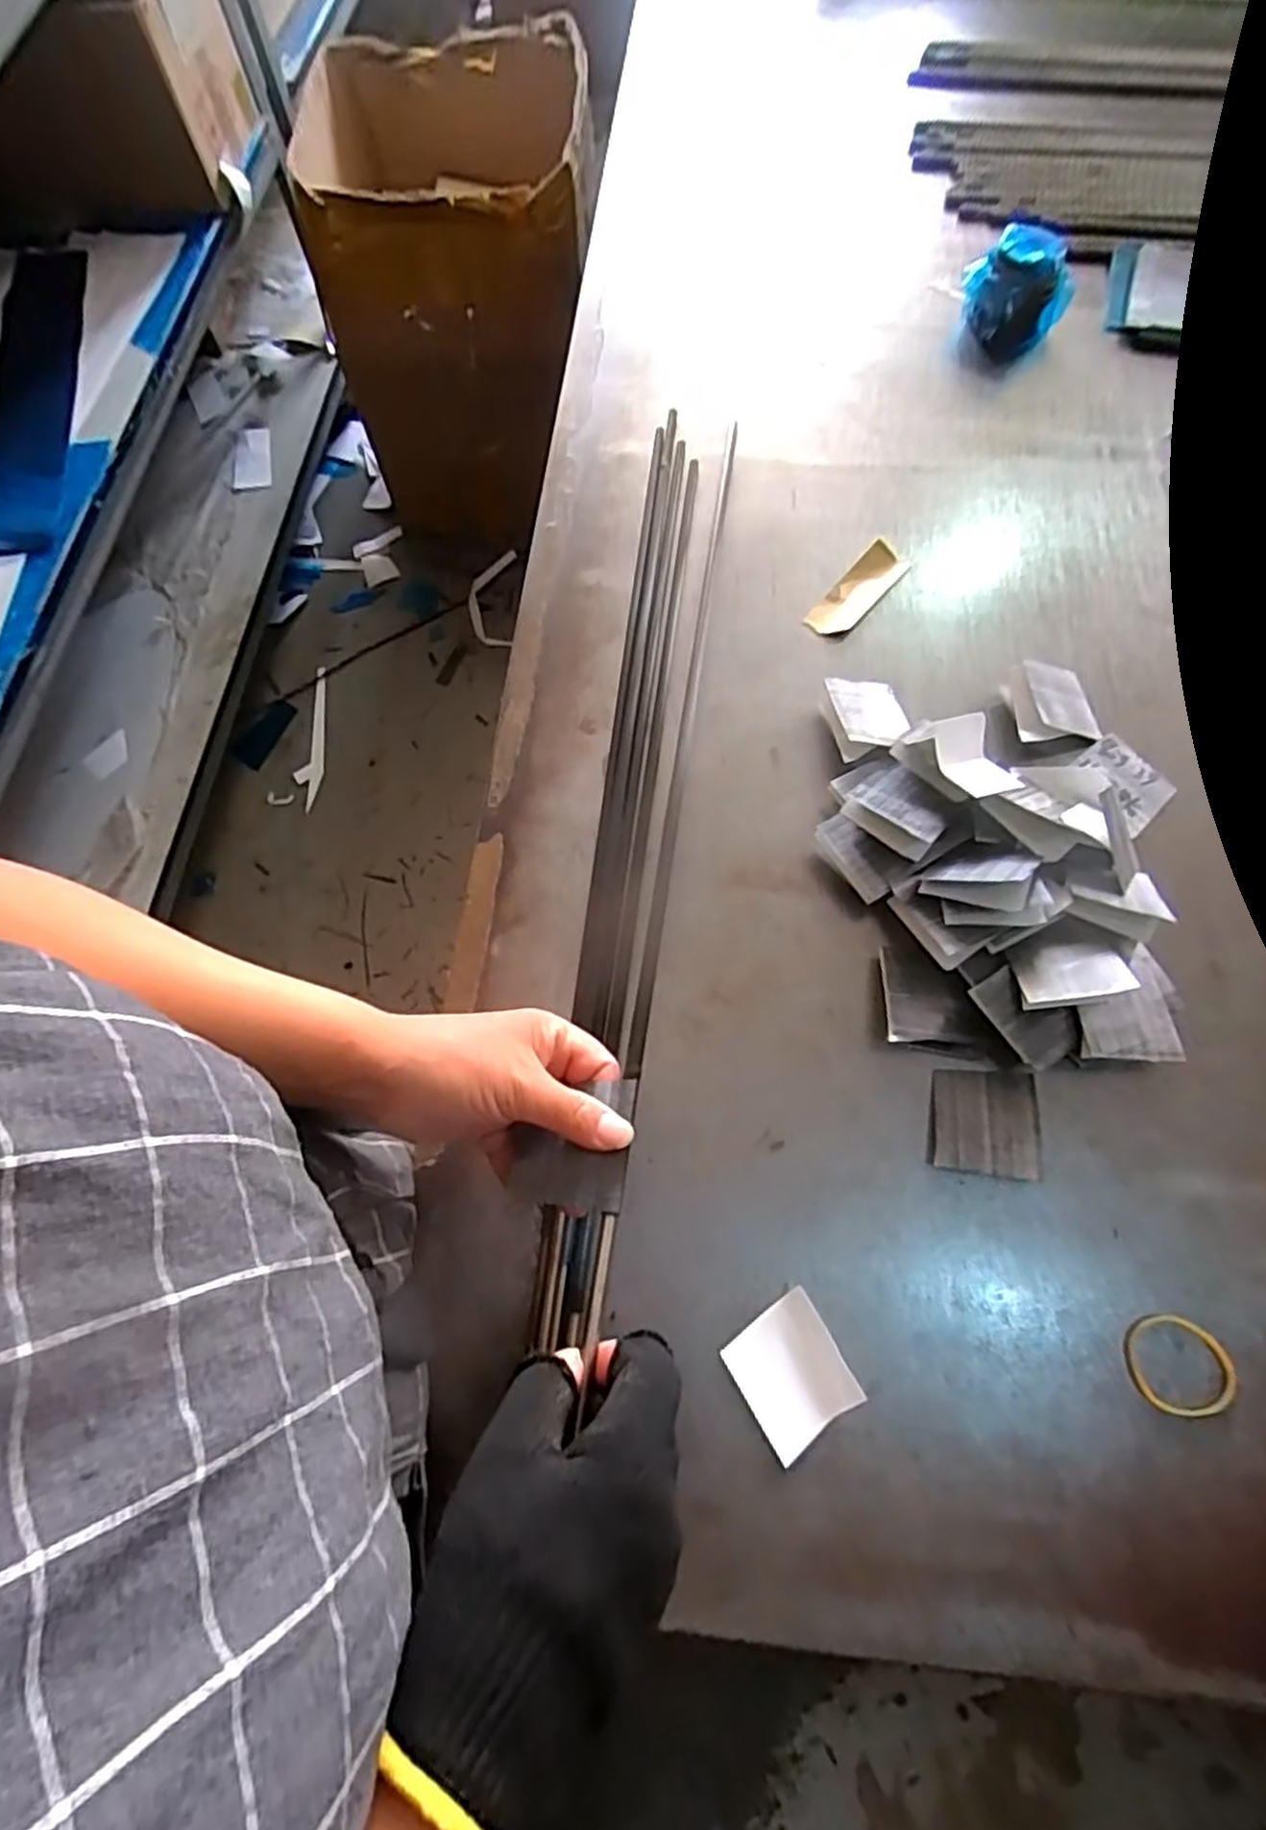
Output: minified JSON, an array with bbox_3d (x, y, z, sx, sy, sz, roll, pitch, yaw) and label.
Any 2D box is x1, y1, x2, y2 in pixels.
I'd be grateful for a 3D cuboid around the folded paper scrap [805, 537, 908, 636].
[{"bbox_3d":[0.160,-0.230,0.545,0.032,0.005,0.092,39,75,13],"label":"folded paper scrap"}]

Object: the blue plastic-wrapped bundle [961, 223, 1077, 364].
[{"bbox_3d":[0.306,-0.500,0.611,0.083,0.056,0.077,24,72,9],"label":"blue plastic-wrapped bundle"}]

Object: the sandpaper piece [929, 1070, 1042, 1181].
[{"bbox_3d":[0.194,0.112,0.419,0.056,0.012,0.056,8,71,4],"label":"sandpaper piece"}]

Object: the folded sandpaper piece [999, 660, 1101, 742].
[{"bbox_3d":[0.275,-0.141,0.497,0.050,0.026,0.058,-9,70,-2],"label":"folded sandpaper piece"}]

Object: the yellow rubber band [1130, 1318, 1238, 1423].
[{"bbox_3d":[0.270,0.222,0.376,0.049,0.004,0.045,-9,70,-2],"label":"yellow rubber band"}]

